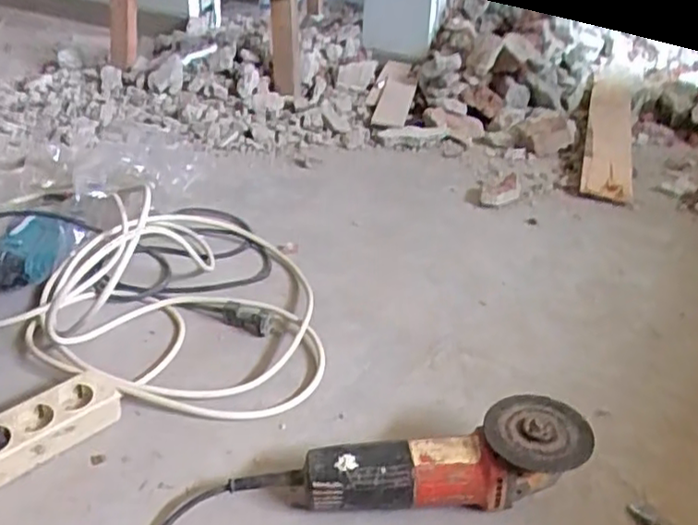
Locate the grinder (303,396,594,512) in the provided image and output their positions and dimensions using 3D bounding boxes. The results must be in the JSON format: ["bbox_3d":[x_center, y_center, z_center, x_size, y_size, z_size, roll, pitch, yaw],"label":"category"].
[{"bbox_3d":[0.091,0.194,0.654,0.266,0.089,0.088,-1,30,-5],"label":"grinder"}]

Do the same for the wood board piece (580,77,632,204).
[{"bbox_3d":[0.607,-0.307,1.577,0.101,0.025,0.678,13,35,14],"label":"wood board piece"}]

